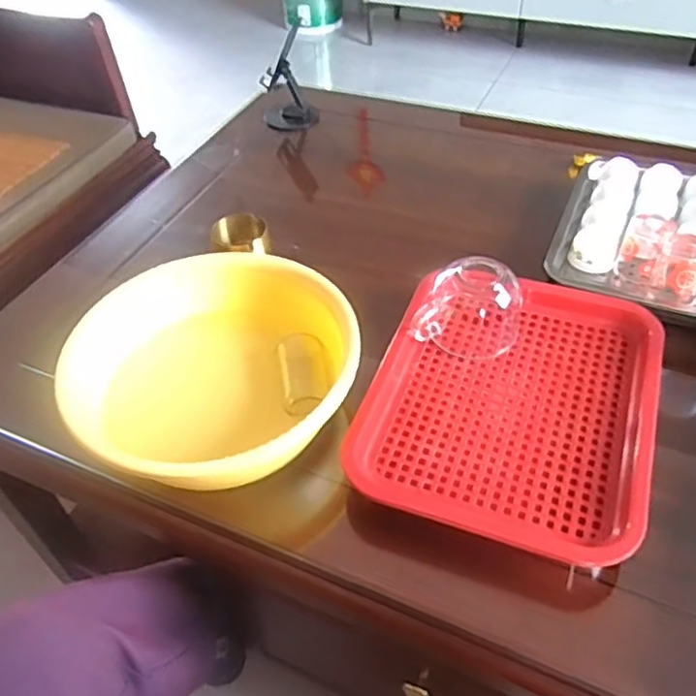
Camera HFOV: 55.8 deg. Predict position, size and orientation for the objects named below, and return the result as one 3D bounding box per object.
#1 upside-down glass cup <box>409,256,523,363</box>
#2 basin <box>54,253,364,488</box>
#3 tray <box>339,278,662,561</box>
[{"bbox_3d":[0.133,-0.046,0.720,0.104,0.089,0.099,-2,46,2],"label":"upside-down glass cup"},{"bbox_3d":[-0.146,0.015,0.699,0.280,0.088,0.278,-18,48,-14],"label":"basin"},{"bbox_3d":[0.170,0.042,0.679,0.271,0.029,0.336,14,49,16],"label":"tray"}]

